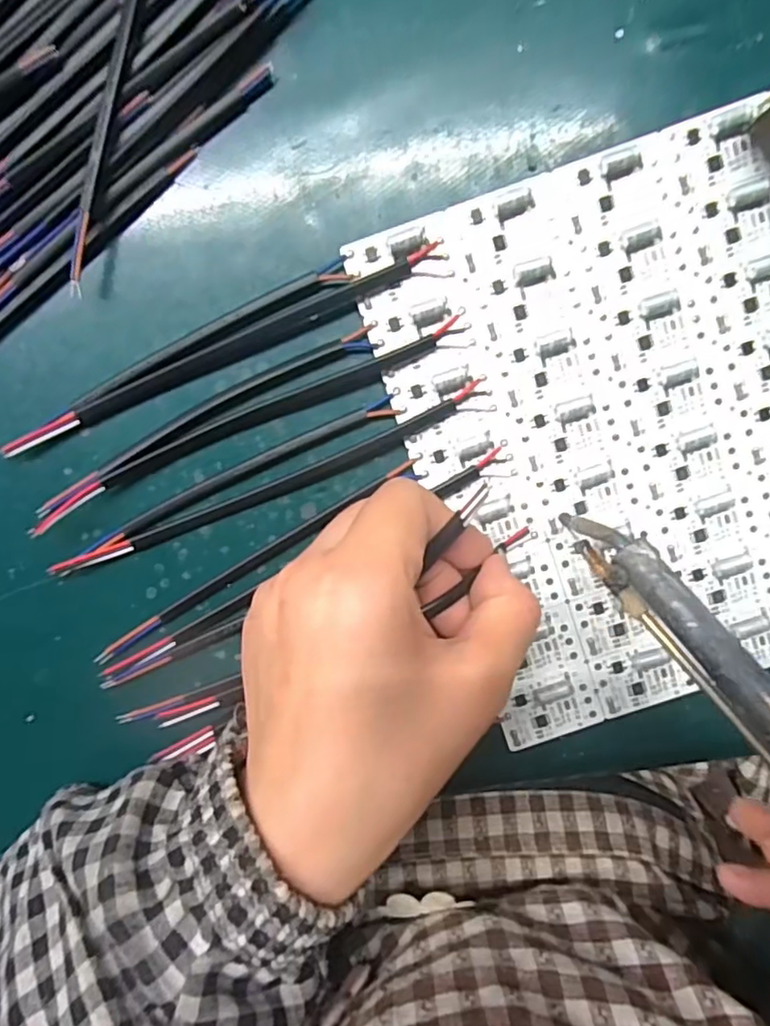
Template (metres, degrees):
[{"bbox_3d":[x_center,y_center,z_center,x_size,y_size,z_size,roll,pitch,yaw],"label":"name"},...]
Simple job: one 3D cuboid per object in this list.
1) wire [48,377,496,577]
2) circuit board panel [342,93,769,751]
[{"bbox_3d":[-0.046,-0.015,0.231,0.172,0.004,0.019,-22,98,3],"label":"wire"},{"bbox_3d":[0.130,-0.039,0.228,0.234,0.007,0.200,-20,98,3],"label":"circuit board panel"}]

